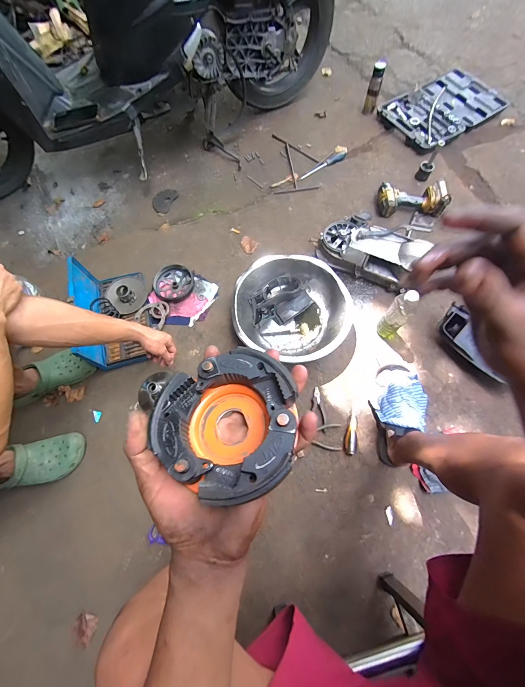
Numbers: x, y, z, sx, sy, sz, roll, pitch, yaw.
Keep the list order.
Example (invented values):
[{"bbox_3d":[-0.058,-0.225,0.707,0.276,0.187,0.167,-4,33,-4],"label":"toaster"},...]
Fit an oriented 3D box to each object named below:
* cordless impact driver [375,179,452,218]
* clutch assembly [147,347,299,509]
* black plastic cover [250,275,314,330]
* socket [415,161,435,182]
[{"bbox_3d":[0.568,-0.552,1.100,0.250,0.091,0.137,3,70,4],"label":"cordless impact driver"},{"bbox_3d":[-0.026,0.063,0.230,0.109,0.044,0.105,-24,69,-7],"label":"clutch assembly"},{"bbox_3d":[0.048,-0.151,0.940,0.224,0.079,0.150,-30,71,-8],"label":"black plastic cover"},{"bbox_3d":[0.667,-0.708,1.182,0.056,0.057,0.053,27,73,12],"label":"socket"}]

